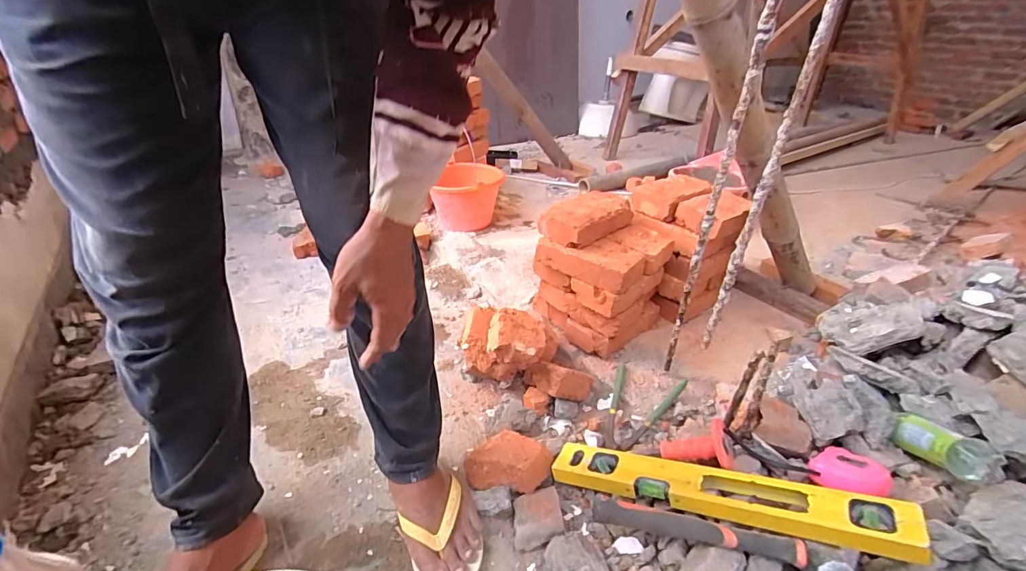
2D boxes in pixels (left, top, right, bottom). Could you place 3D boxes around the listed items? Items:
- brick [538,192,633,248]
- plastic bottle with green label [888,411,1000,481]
[{"bbox_3d":[0.156,-0.141,0.965,0.107,0.059,0.216,27,38,36],"label":"brick"},{"bbox_3d":[0.591,0.224,0.638,0.043,0.056,0.124,-2,8,-8],"label":"plastic bottle with green label"}]

